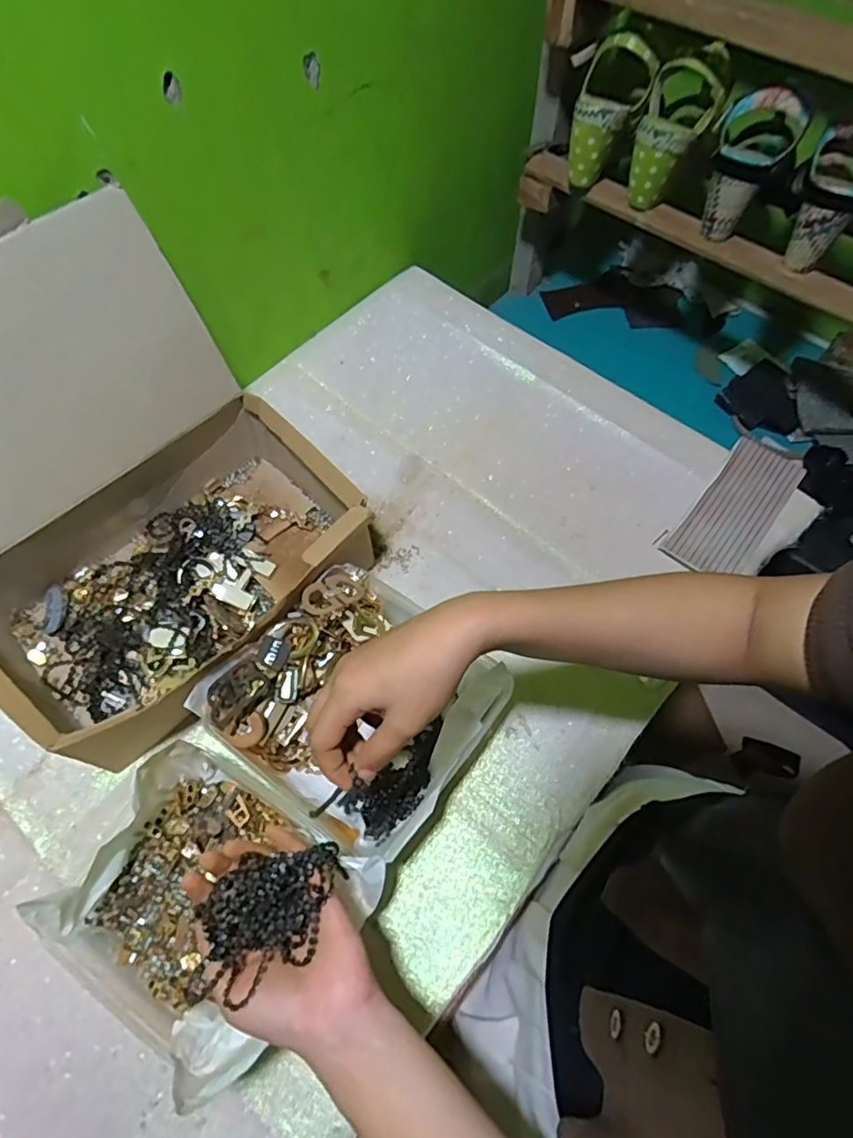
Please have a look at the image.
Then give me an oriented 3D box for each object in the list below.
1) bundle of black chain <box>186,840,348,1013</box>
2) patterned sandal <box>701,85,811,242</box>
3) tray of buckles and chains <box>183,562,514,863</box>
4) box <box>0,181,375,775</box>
[{"bbox_3d":[-0.097,0.213,0.353,0.092,0.023,0.062,-11,65,-7],"label":"bundle of black chain"},{"bbox_3d":[0.353,-0.446,0.631,0.084,0.130,0.090,24,64,11],"label":"patterned sandal"},{"bbox_3d":[-0.058,0.118,0.501,0.200,0.087,0.194,37,68,15],"label":"tray of buckles and chains"},{"bbox_3d":[-0.258,-0.058,0.482,0.298,0.283,0.330,37,68,15],"label":"box"}]

